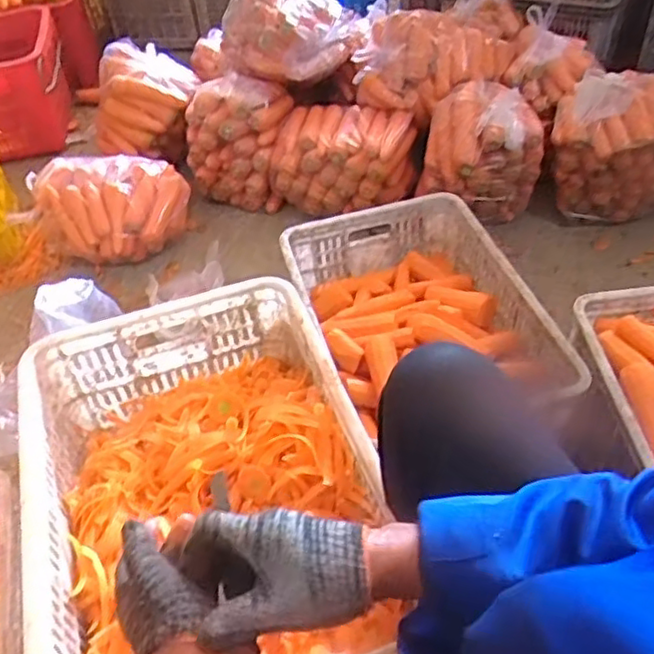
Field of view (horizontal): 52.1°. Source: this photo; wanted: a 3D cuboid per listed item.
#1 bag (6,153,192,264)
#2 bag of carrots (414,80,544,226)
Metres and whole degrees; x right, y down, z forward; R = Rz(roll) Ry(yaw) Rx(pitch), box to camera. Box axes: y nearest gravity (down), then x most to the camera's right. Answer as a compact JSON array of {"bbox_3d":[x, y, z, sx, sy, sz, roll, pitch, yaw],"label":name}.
[{"bbox_3d":[-0.546,-0.285,1.655,0.396,0.204,0.239,14,49,19],"label":"bag"},{"bbox_3d":[0.351,-0.379,1.524,0.202,0.270,0.206,-35,52,-26],"label":"bag of carrots"}]

